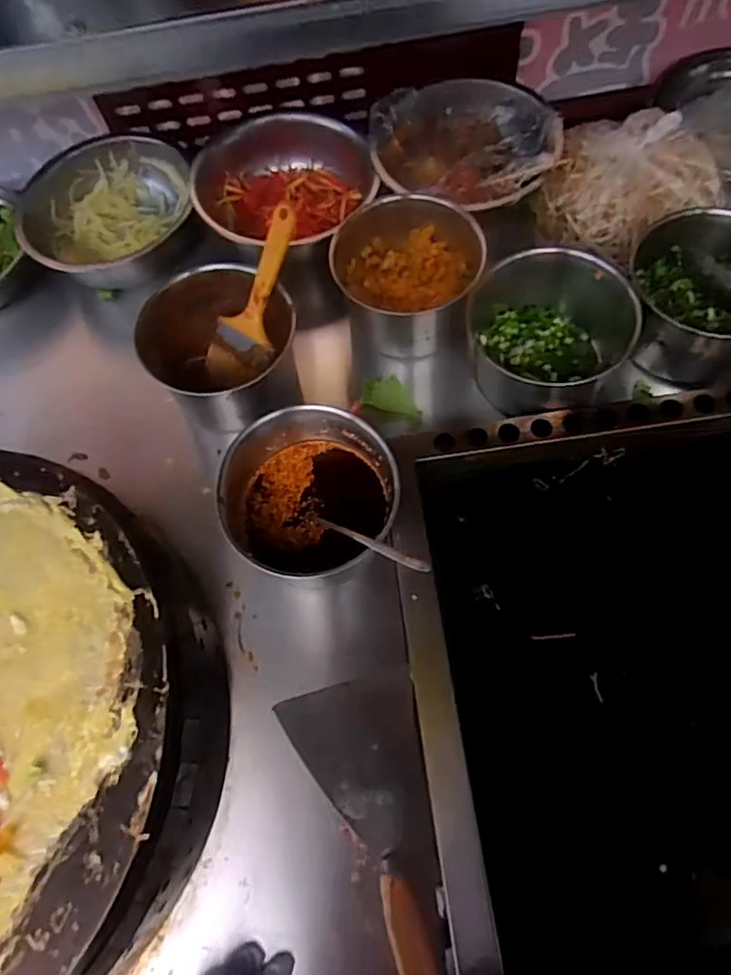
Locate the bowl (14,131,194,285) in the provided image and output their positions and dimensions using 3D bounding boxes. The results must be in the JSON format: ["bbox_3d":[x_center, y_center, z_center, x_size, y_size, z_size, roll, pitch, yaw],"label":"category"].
[{"bbox_3d":[-0.287,-0.313,0.680,0.189,0.073,0.148,-21,66,-4],"label":"bowl"}]

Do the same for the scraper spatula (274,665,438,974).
[{"bbox_3d":[0.007,0.259,0.460,0.105,0.026,0.210,-16,66,-1],"label":"scraper spatula"}]

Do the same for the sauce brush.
[{"bbox_3d":[-0.104,-0.180,0.570,0.063,0.014,0.176,32,116,13],"label":"sauce brush"}]

